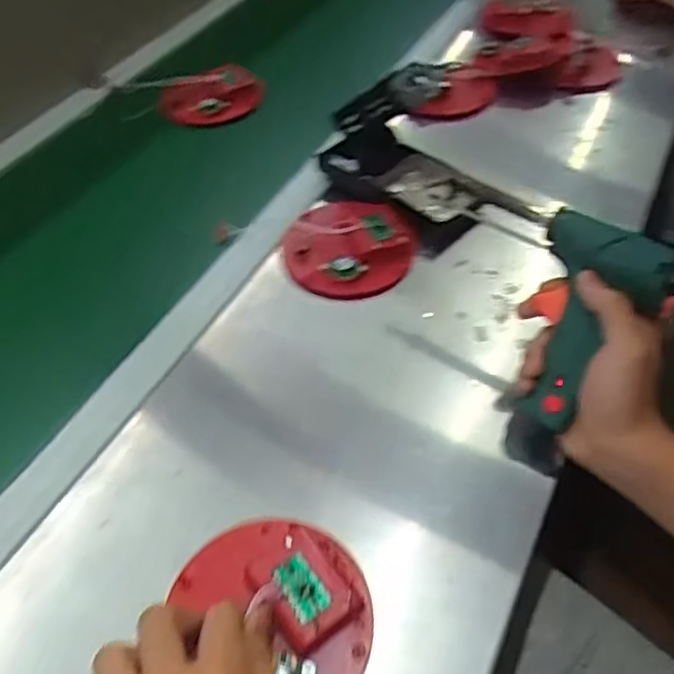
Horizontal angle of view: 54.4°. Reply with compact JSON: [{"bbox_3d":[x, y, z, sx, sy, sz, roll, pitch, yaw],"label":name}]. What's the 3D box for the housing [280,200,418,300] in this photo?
[{"bbox_3d":[0.010,-0.087,0.596,0.116,0.024,0.112,-2,48,2],"label":"housing"}]

